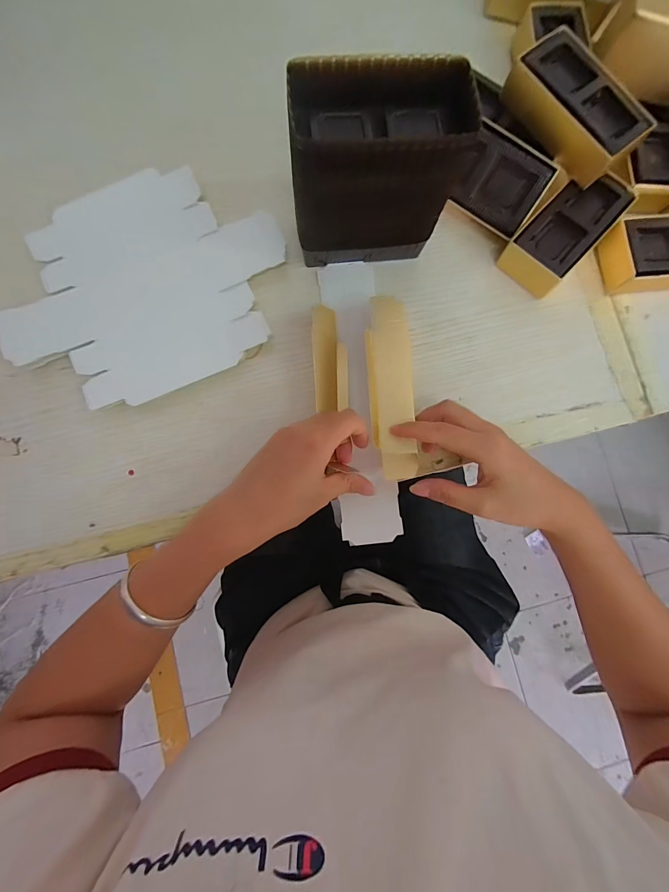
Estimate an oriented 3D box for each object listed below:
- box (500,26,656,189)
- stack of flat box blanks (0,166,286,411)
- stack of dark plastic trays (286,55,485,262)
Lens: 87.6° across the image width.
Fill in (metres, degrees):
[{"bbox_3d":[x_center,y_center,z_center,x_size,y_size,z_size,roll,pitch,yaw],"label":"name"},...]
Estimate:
[{"bbox_3d":[0.206,-0.287,0.297,0.057,0.030,0.113,-39,86,-6],"label":"box"},{"bbox_3d":[-0.161,-0.135,0.302,0.236,0.016,0.171,-26,85,-5],"label":"stack of flat box blanks"},{"bbox_3d":[0.028,-0.203,0.267,0.120,0.114,0.065,-9,86,-4],"label":"stack of dark plastic trays"}]

